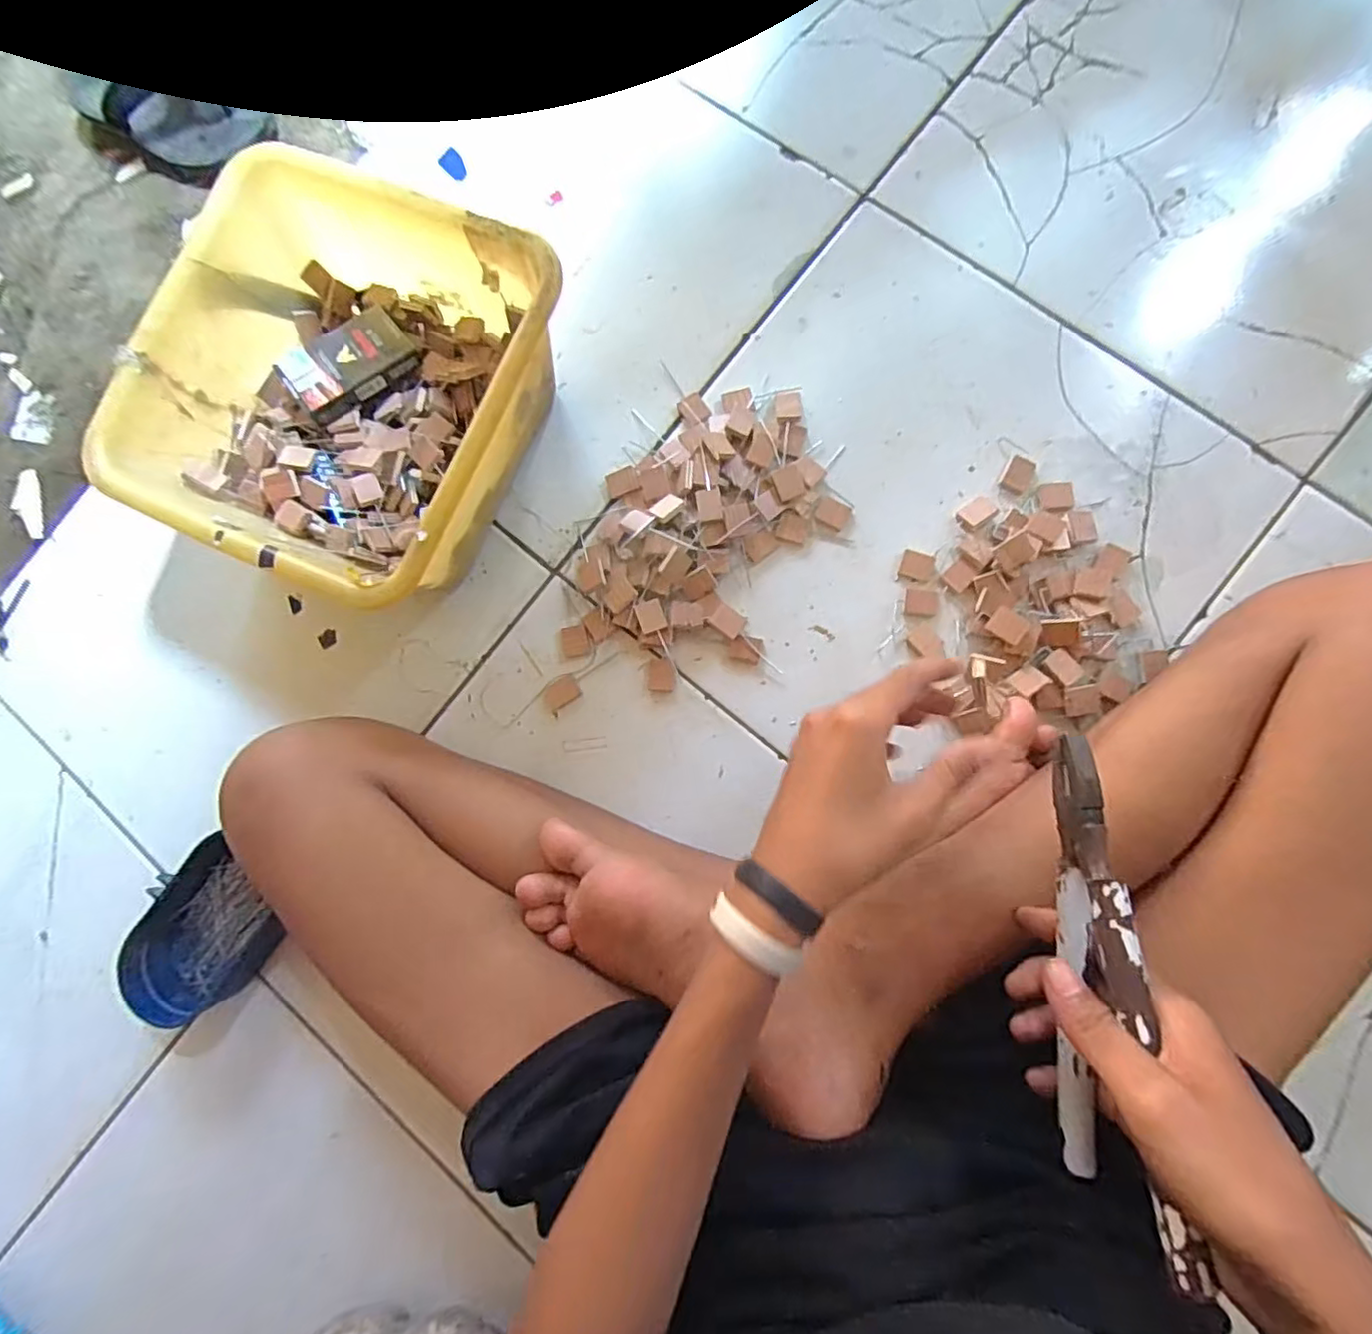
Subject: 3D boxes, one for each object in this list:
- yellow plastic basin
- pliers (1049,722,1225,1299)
[{"bbox_3d":[-0.241,-0.191,0.476,0.259,0.124,0.255,23,87,7],"label":"yellow plastic basin"},{"bbox_3d":[0.197,0.143,0.303,0.019,0.072,0.217,-1,77,5],"label":"pliers"}]

